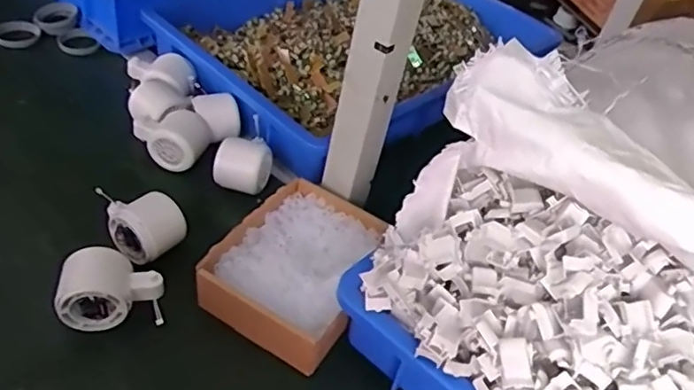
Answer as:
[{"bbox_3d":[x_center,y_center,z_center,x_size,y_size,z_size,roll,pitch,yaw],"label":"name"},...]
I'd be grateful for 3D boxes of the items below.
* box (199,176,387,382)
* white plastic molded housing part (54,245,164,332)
[{"bbox_3d":[-0.045,0.068,0.572,0.133,0.051,0.175,26,43,14],"label":"box"},{"bbox_3d":[-0.205,0.081,0.511,0.082,0.059,0.050,1,43,-14],"label":"white plastic molded housing part"}]

